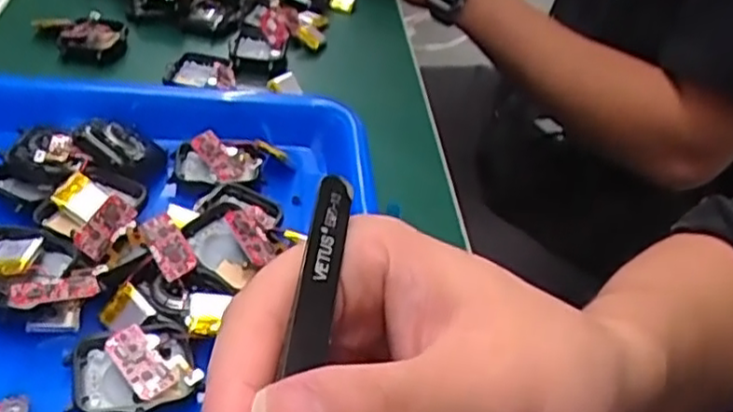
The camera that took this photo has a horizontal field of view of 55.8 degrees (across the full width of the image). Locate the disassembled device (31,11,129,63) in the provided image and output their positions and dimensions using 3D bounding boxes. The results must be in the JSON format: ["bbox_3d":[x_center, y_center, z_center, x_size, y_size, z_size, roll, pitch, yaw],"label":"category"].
[{"bbox_3d":[-0.198,-0.114,0.480,0.062,0.019,0.048,1,40,-9],"label":"disassembled device"}]

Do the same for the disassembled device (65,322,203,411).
[{"bbox_3d":[-0.087,0.061,0.259,0.044,0.006,0.038,-11,44,-23],"label":"disassembled device"}]

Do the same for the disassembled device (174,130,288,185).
[{"bbox_3d":[-0.075,-0.022,0.363,0.052,0.015,0.036,13,40,5],"label":"disassembled device"}]

